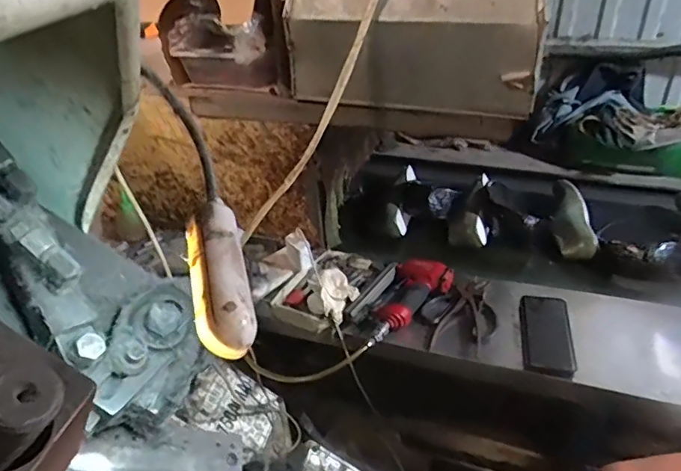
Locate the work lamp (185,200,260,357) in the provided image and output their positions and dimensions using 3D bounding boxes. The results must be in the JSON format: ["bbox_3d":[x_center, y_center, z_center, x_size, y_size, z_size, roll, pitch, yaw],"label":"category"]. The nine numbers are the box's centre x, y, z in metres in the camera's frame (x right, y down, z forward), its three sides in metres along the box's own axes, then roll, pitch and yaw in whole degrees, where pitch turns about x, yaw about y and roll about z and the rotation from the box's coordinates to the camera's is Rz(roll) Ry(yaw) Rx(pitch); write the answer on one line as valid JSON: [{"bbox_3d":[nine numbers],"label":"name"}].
[{"bbox_3d":[-0.053,0.014,0.226,0.024,0.018,0.081,-11,50,-8],"label":"work lamp"}]

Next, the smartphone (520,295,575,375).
[{"bbox_3d":[0.378,0.177,0.945,0.080,0.014,0.184,-2,41,17],"label":"smartphone"}]

